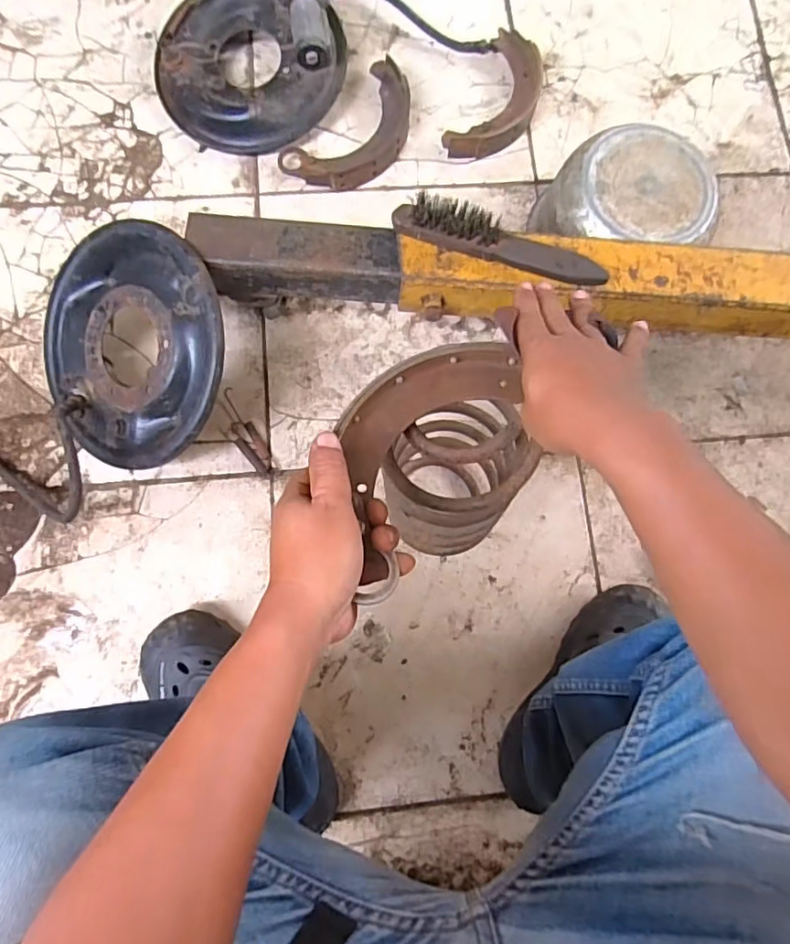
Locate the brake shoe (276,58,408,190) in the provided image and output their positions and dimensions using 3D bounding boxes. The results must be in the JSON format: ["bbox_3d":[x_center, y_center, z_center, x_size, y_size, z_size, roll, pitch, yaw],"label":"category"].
[{"bbox_3d":[-0.052,-0.482,0.814,0.116,0.034,0.216,44,81,4],"label":"brake shoe"}]

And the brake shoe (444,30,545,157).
[{"bbox_3d":[0.157,-0.548,0.836,0.102,0.036,0.217,25,80,1],"label":"brake shoe"}]

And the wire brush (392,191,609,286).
[{"bbox_3d":[0.114,-0.248,0.606,0.230,0.039,0.036,14,78,-1],"label":"wire brush"}]

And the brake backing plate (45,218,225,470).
[{"bbox_3d":[-0.299,-0.142,0.647,0.262,0.033,0.259,11,99,22],"label":"brake backing plate"}]

